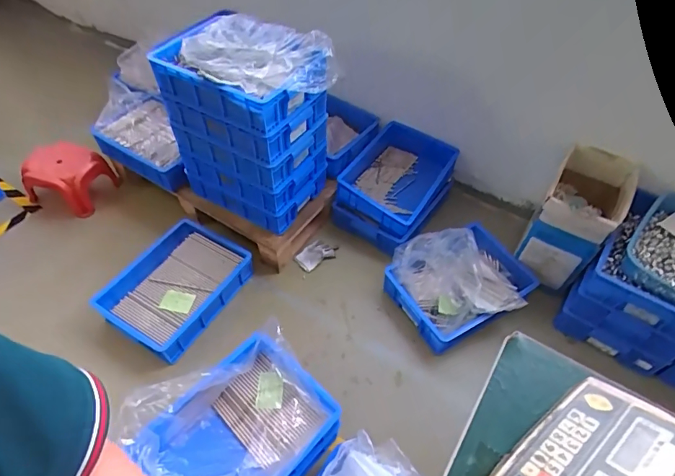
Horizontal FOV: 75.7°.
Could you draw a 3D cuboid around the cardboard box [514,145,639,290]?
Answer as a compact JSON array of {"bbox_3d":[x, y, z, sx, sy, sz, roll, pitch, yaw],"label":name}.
[{"bbox_3d":[0.725,-0.064,1.331,0.195,0.302,0.279,30,57,21],"label":"cardboard box"}]

